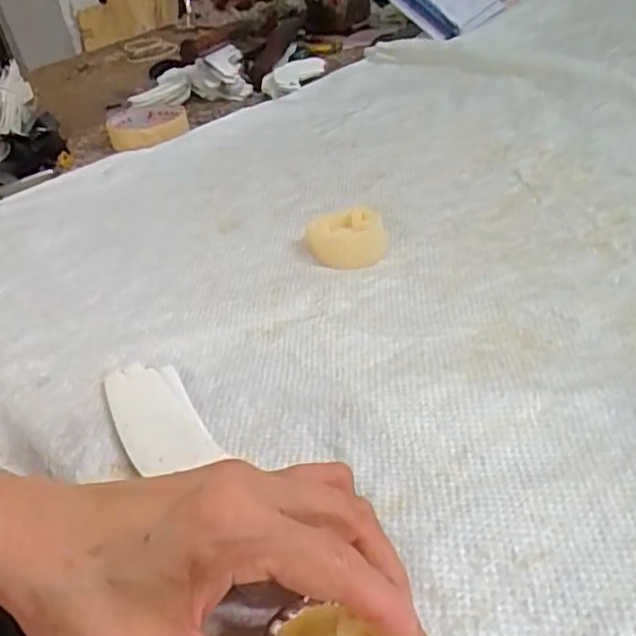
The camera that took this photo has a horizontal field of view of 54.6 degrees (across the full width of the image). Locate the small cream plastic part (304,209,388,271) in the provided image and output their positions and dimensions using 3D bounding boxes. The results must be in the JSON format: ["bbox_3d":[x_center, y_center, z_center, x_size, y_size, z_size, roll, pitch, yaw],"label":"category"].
[{"bbox_3d":[0.018,-0.056,0.429,0.056,0.021,0.044,12,40,24],"label":"small cream plastic part"}]

